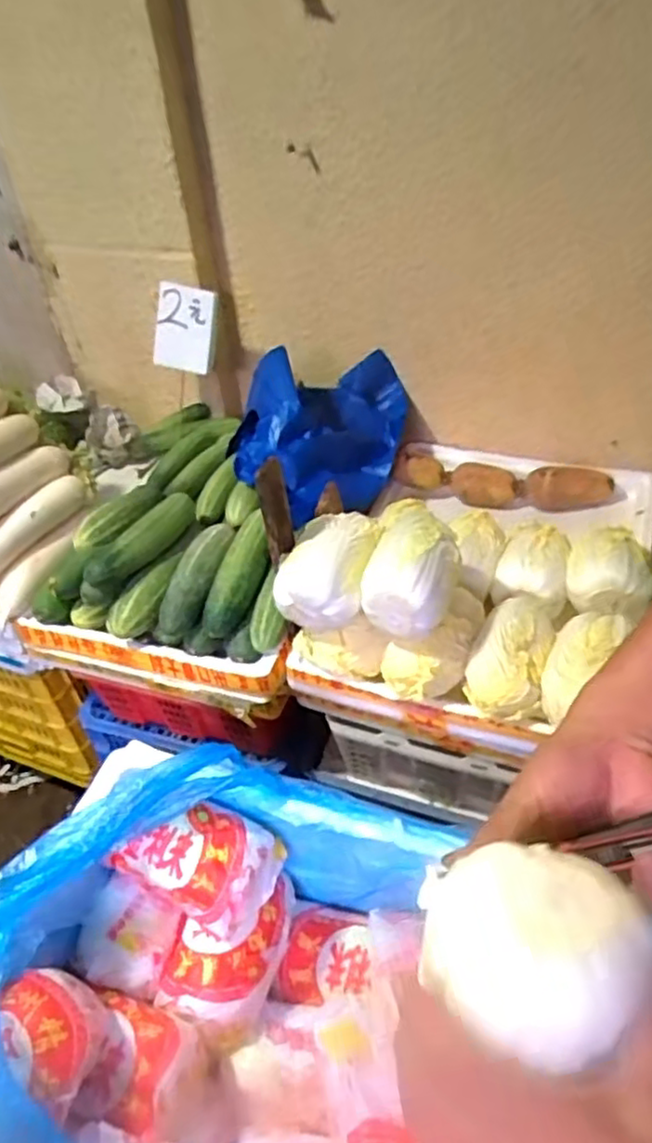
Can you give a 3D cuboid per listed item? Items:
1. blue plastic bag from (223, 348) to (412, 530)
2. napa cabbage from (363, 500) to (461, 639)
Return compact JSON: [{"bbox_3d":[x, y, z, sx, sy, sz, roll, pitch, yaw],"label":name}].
[{"bbox_3d":[-0.012,-0.249,1.158,0.287,0.182,0.326,0,41,6],"label":"blue plastic bag"},{"bbox_3d":[0.102,-0.003,0.829,0.104,0.080,0.156,6,42,14],"label":"napa cabbage"}]

